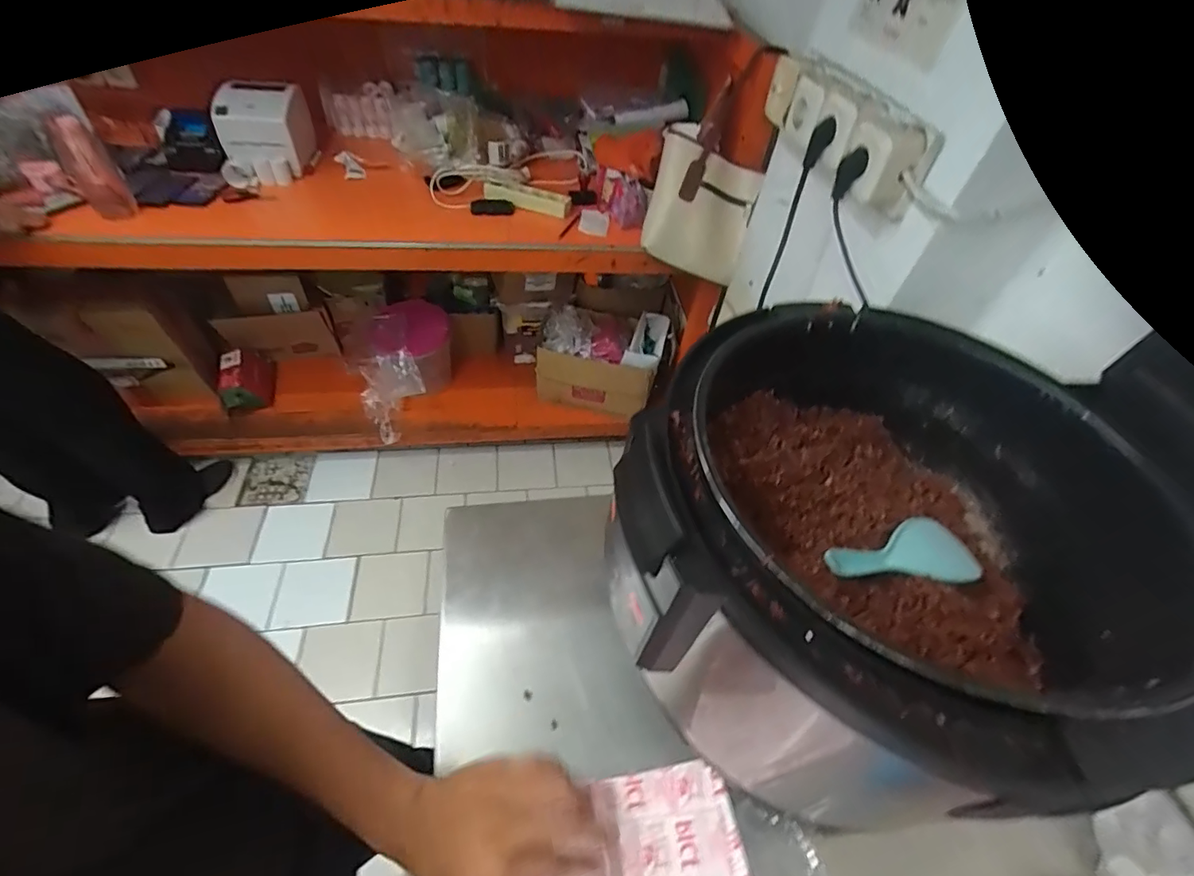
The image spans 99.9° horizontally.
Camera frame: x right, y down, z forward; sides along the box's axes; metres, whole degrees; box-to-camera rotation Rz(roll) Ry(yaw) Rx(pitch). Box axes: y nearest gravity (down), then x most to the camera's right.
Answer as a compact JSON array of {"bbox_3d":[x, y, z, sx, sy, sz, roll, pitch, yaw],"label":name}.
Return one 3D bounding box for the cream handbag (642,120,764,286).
[{"bbox_3d":[0.194,-0.423,0.942,0.184,0.264,0.054,15,49,7],"label":"cream handbag"}]

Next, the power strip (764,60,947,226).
[{"bbox_3d":[0.282,-0.364,0.590,0.064,0.091,0.252,-8,50,-13],"label":"power strip"}]

